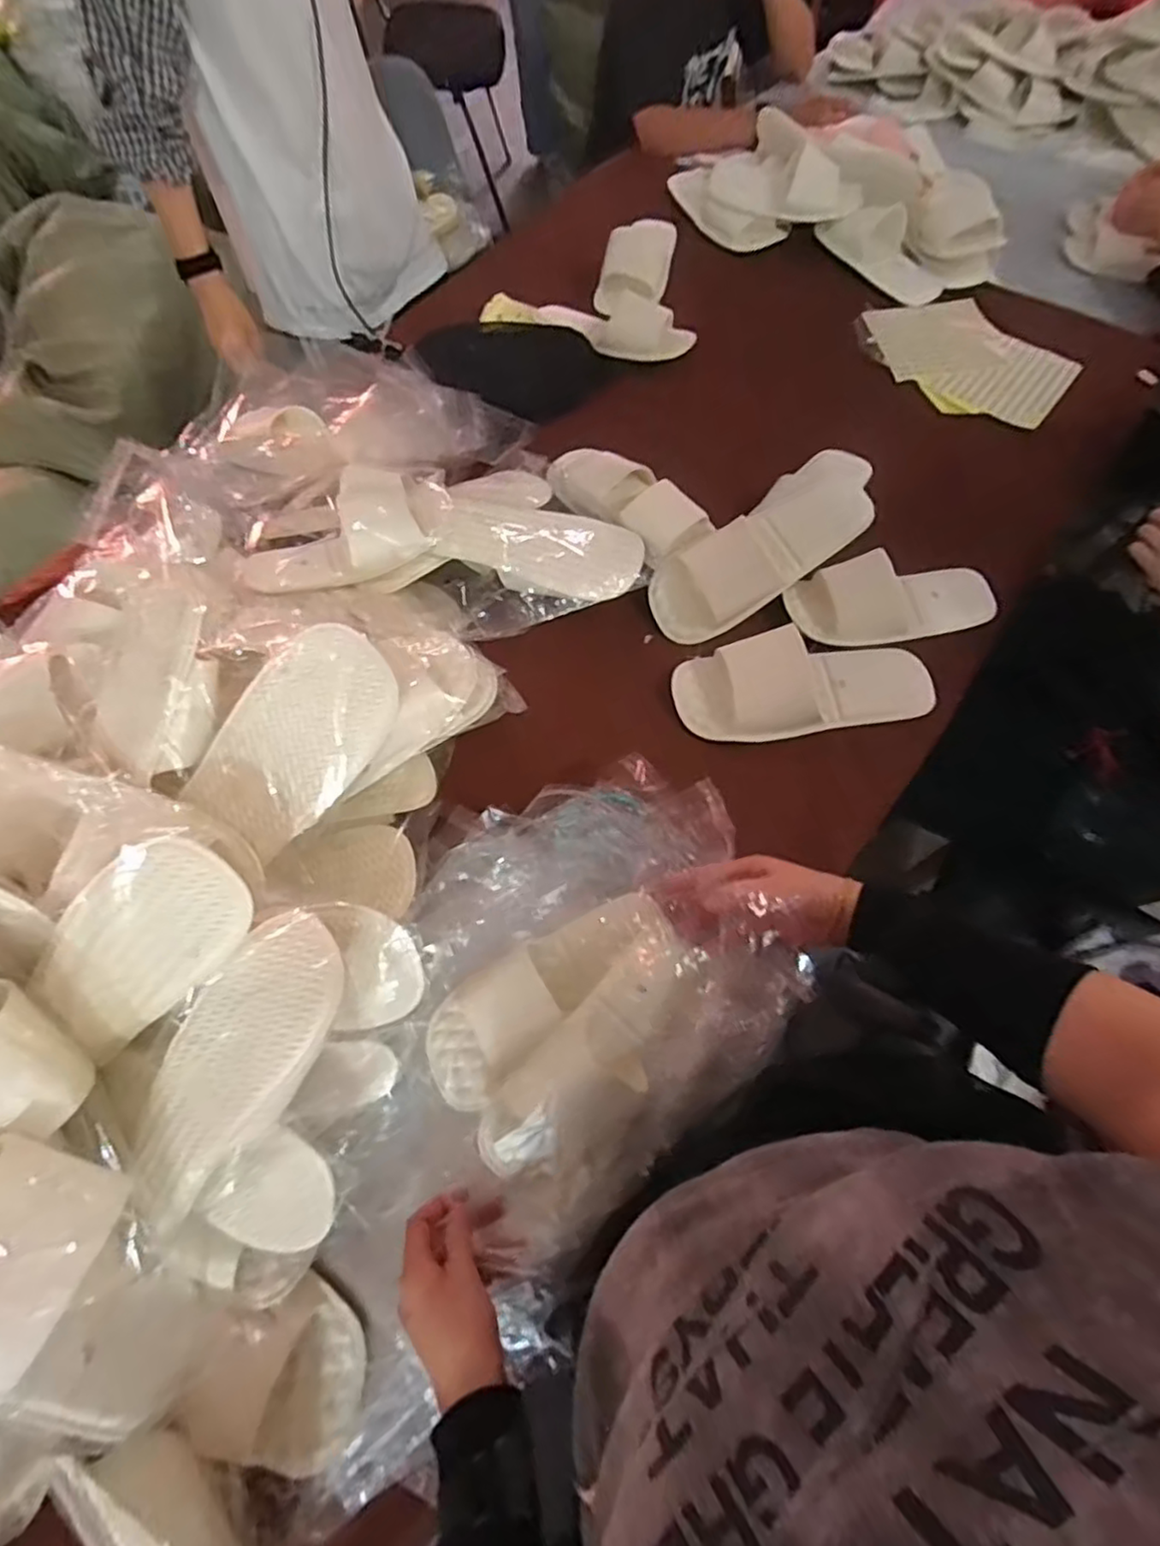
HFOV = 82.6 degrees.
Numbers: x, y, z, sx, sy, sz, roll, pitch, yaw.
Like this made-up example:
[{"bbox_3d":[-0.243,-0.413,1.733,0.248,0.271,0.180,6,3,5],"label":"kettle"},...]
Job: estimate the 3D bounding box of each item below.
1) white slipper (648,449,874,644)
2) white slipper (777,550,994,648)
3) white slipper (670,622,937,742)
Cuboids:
[{"bbox_3d":[0.234,-0.277,0.766,0.346,0.057,0.131,-38,70,-15],"label":"white slipper"},{"bbox_3d":[0.354,-0.196,0.740,0.228,0.047,0.087,-6,65,-2],"label":"white slipper"},{"bbox_3d":[0.242,-0.098,0.699,0.276,0.042,0.112,-7,65,-2],"label":"white slipper"}]

